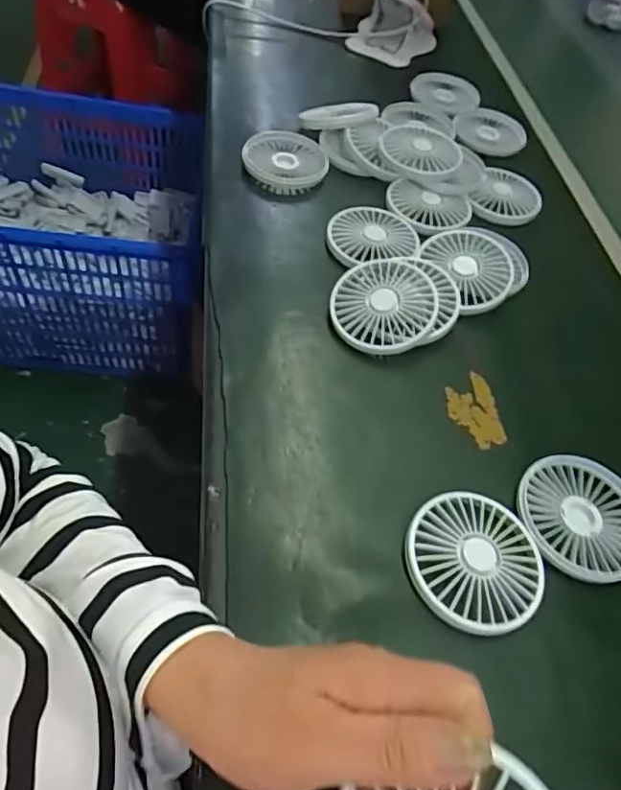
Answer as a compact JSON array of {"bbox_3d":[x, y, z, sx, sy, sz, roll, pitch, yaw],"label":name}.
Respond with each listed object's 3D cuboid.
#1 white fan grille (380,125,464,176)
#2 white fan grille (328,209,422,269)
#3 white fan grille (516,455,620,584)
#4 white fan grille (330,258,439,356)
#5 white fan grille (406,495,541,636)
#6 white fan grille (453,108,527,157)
[{"bbox_3d":[0.117,-0.263,0.589,0.086,0.016,0.086,2,57,-3],"label":"white fan grille"},{"bbox_3d":[0.060,-0.154,0.531,0.088,0.008,0.088,0,55,-10],"label":"white fan grille"},{"bbox_3d":[0.190,0.084,0.387,0.088,0.009,0.091,10,54,-3],"label":"white fan grille"},{"bbox_3d":[0.061,-0.075,0.461,0.084,0.012,0.087,-2,68,6],"label":"white fan grille"},{"bbox_3d":[0.105,0.104,0.352,0.087,0.013,0.085,5,54,-7],"label":"white fan grille"},{"bbox_3d":[0.223,-0.327,0.687,0.087,0.017,0.109,18,54,3],"label":"white fan grille"}]

